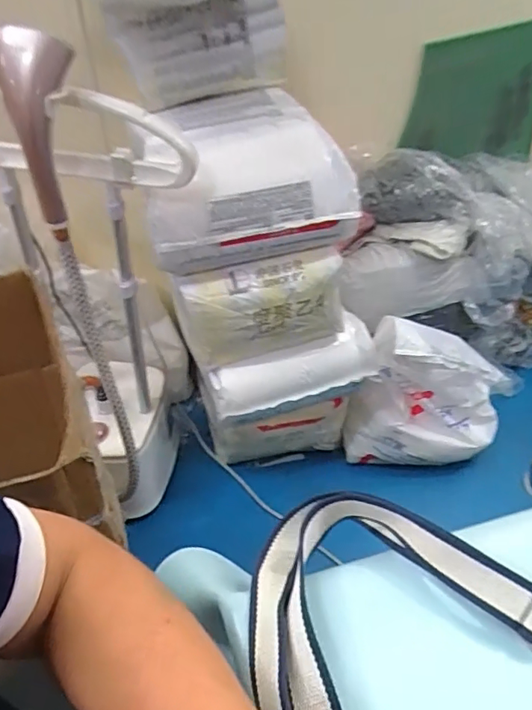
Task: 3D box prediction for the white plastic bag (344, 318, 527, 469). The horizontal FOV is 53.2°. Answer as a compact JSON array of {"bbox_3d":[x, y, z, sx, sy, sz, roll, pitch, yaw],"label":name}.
[{"bbox_3d":[0.400,0.101,1.297,0.385,0.361,0.159,3,39,0],"label":"white plastic bag"}]

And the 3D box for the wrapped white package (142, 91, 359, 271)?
[{"bbox_3d":[-0.034,-0.320,0.993,0.374,0.229,0.200,-8,41,-13],"label":"wrapped white package"}]

